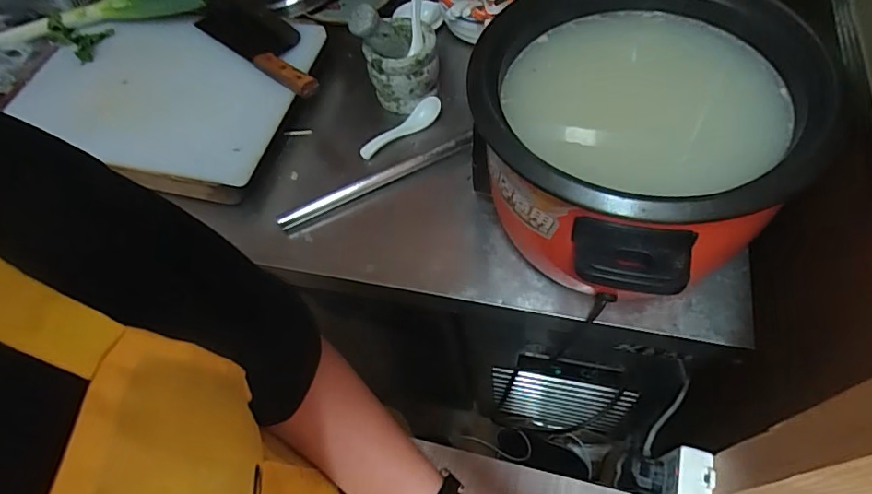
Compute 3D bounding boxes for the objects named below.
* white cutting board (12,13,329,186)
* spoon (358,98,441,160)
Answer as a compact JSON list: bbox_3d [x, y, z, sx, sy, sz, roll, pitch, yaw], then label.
[{"bbox_3d":[-0.429,-0.258,0.832,0.454,0.025,0.308,12,66,15],"label":"white cutting board"},{"bbox_3d":[-0.054,-0.176,0.786,0.138,0.027,0.032,-34,56,-5],"label":"spoon"}]

